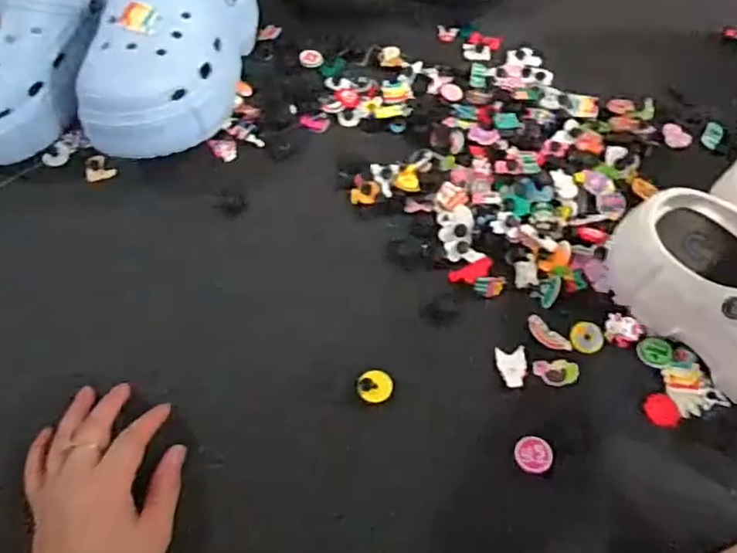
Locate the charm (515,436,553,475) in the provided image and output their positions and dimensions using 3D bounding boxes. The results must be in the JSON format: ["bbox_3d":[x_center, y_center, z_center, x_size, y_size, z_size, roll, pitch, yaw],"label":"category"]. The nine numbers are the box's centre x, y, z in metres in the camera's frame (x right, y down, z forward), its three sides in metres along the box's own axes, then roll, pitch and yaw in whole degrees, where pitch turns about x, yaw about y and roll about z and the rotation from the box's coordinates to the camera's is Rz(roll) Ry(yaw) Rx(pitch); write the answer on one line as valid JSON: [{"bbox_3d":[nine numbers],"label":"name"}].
[{"bbox_3d":[0.116,0.126,0.431,0.025,0.004,0.025,0,59,0],"label":"charm"}]

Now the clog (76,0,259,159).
[{"bbox_3d":[-0.179,-0.214,0.575,0.103,0.117,0.242,8,60,5],"label":"clog"}]

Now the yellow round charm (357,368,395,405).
[{"bbox_3d":[0.006,0.083,0.460,0.028,0.006,0.025,-5,60,-3],"label":"yellow round charm"}]

